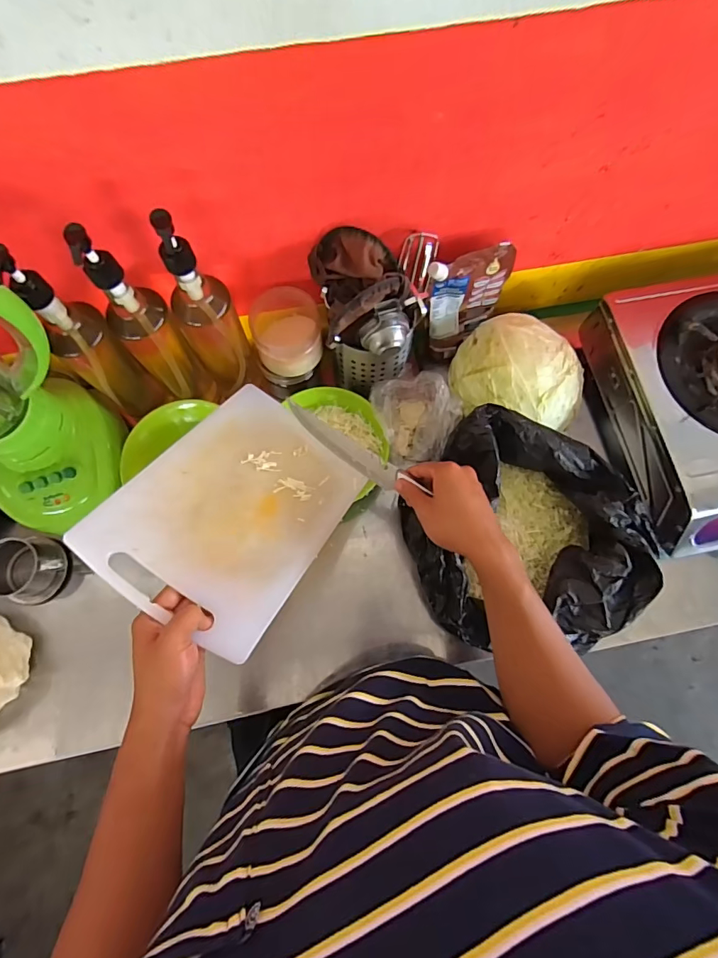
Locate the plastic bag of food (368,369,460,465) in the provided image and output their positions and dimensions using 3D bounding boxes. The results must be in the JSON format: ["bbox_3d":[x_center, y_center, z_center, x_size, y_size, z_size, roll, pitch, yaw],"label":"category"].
[{"bbox_3d":[0.080,-0.080,0.644,0.104,0.092,0.136,-19,75,-6],"label":"plastic bag of food"}]

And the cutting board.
[{"bbox_3d":[-0.133,0.029,0.520,0.207,0.015,0.283,38,51,-2],"label":"cutting board"}]

